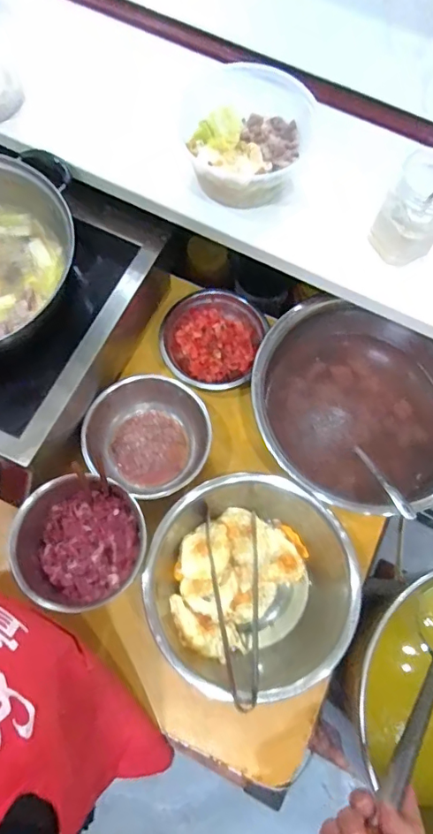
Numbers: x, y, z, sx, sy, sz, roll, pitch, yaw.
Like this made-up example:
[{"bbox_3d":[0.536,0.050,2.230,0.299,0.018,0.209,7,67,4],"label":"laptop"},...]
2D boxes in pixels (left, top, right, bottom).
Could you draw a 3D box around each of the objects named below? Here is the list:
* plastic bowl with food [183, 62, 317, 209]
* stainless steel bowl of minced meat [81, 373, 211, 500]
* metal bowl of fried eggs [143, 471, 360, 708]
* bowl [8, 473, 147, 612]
[{"bbox_3d":[0.037,-0.331,0.615,0.153,0.064,0.165,10,73,1],"label":"plastic bowl with food"},{"bbox_3d":[-0.097,0.031,0.712,0.174,0.077,0.158,29,74,7],"label":"stainless steel bowl of minced meat"},{"bbox_3d":[0.039,0.206,0.635,0.238,0.103,0.243,1,73,-2],"label":"metal bowl of fried eggs"},{"bbox_3d":[-0.171,0.162,0.639,0.157,0.116,0.149,1,73,-2],"label":"bowl"}]

